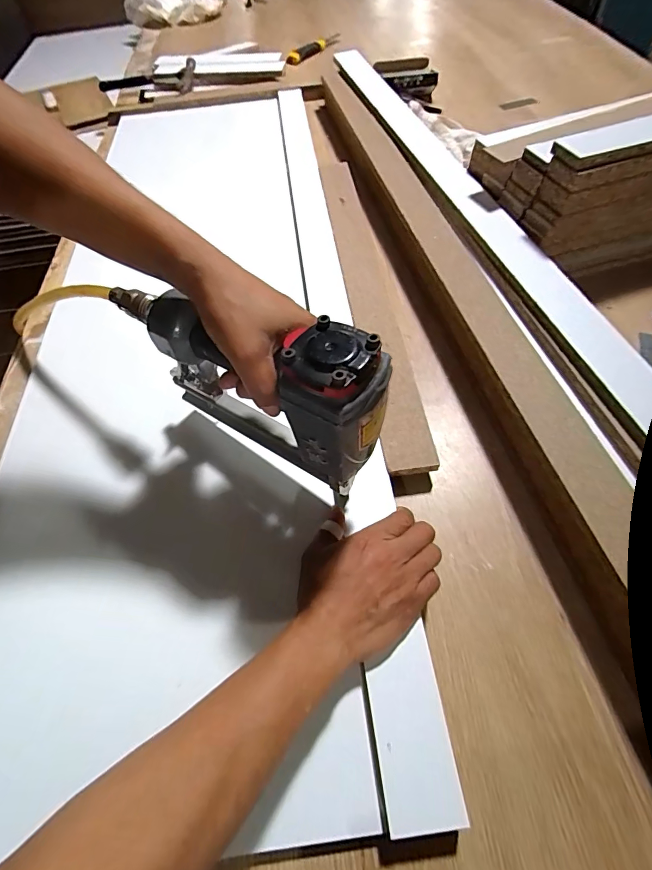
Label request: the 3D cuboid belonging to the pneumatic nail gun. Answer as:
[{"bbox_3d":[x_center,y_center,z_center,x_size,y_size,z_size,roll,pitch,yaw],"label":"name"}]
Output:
[{"bbox_3d":[-0.065,-0.051,0.338,0.252,0.161,0.054,34,66,22],"label":"pneumatic nail gun"}]

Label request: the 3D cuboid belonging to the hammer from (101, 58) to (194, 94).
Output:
[{"bbox_3d":[-0.419,-0.824,0.961,0.238,0.054,0.064,4,58,7],"label":"hammer"}]

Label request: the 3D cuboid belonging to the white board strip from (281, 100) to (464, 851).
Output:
[{"bbox_3d":[-0.008,-0.247,0.577,0.052,0.037,1.193,-8,57,-1],"label":"white board strip"}]

